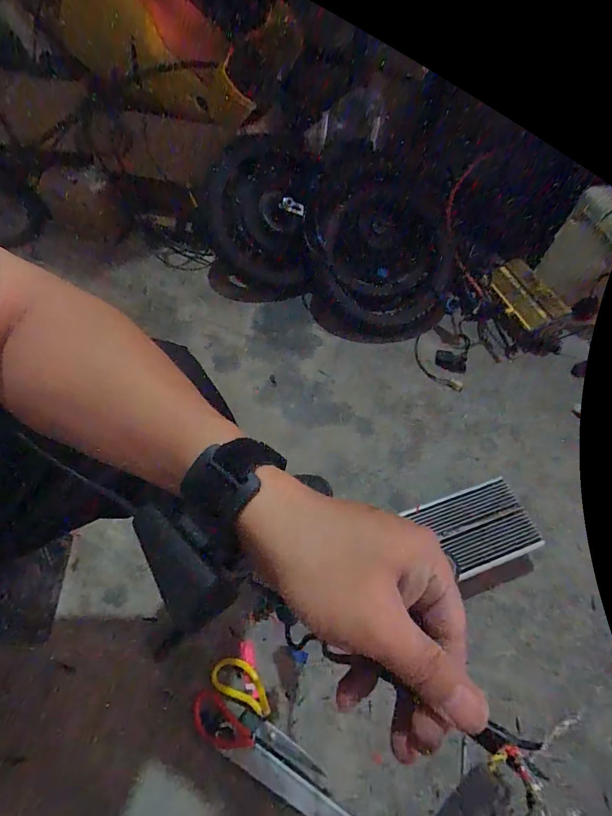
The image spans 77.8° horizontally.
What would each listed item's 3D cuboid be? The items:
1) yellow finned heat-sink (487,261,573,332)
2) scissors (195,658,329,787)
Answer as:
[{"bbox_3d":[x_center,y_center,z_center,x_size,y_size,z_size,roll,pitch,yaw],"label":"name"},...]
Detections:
[{"bbox_3d":[0.551,-0.280,0.957,0.196,0.098,0.016,40,26,-6],"label":"yellow finned heat-sink"},{"bbox_3d":[-0.069,0.485,0.575,0.216,0.009,0.109,20,61,25],"label":"scissors"}]

